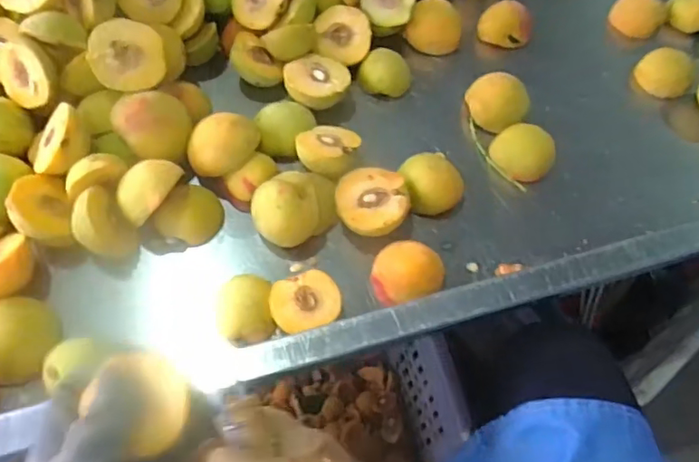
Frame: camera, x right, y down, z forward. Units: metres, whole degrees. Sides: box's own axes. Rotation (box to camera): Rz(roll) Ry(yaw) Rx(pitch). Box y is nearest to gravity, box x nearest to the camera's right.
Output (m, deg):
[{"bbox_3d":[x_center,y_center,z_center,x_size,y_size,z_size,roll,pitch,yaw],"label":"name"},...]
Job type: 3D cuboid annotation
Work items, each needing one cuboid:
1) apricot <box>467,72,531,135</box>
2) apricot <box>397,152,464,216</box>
[{"bbox_3d":[0.151,-0.129,0.566,0.064,0.040,0.055,21,61,8],"label":"apricot"},{"bbox_3d":[0.077,-0.044,0.513,0.053,0.031,0.055,2,60,-3],"label":"apricot"}]

